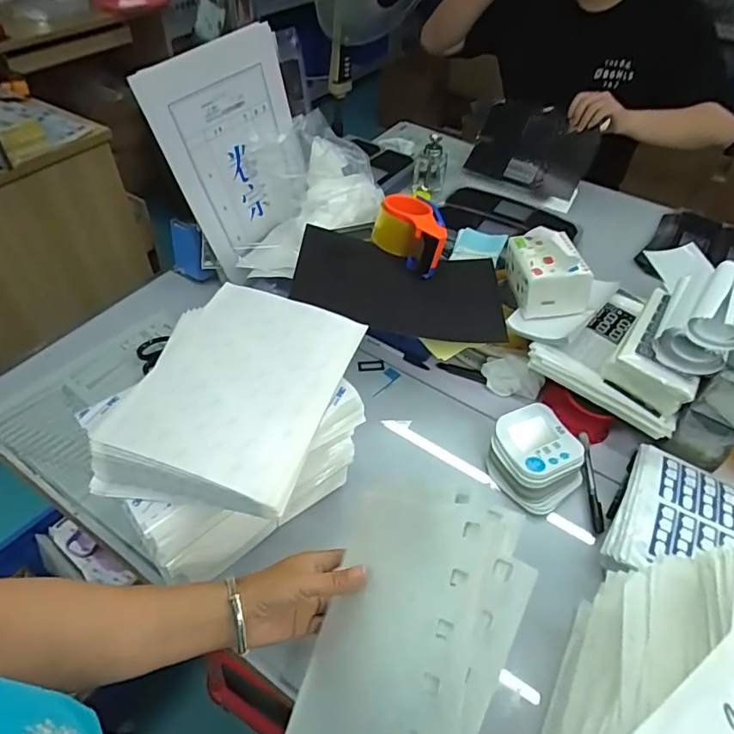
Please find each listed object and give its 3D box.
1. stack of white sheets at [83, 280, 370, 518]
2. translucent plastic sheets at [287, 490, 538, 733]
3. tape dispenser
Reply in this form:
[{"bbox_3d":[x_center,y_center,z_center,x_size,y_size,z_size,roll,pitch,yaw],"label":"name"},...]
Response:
[{"bbox_3d":[-0.127,0.019,0.496,0.188,0.030,0.240,12,49,7],"label":"stack of white sheets"},{"bbox_3d":[0.025,0.221,0.409,0.013,0.192,0.242,31,69,-31],"label":"translucent plastic sheets"},{"bbox_3d":[0.071,-0.211,0.815,0.072,0.082,0.132,-33,58,-28],"label":"tape dispenser"}]

